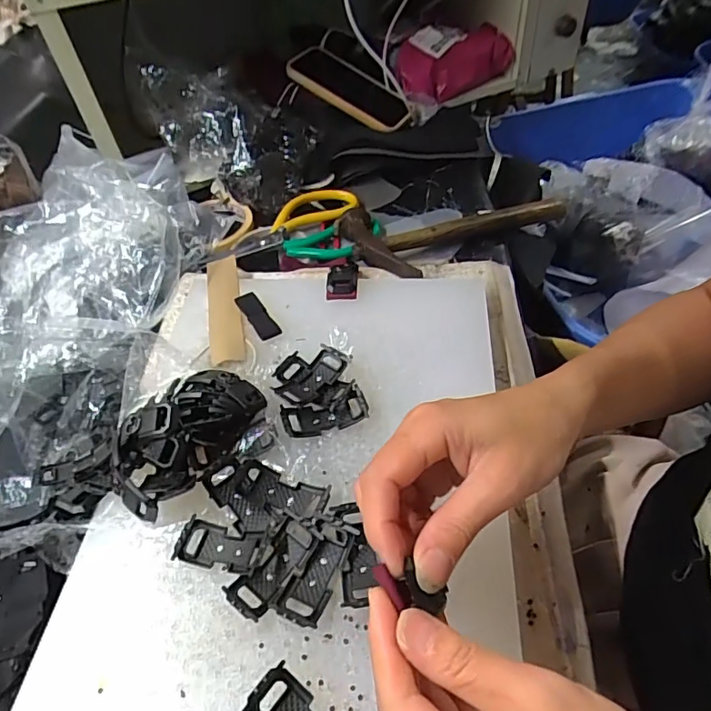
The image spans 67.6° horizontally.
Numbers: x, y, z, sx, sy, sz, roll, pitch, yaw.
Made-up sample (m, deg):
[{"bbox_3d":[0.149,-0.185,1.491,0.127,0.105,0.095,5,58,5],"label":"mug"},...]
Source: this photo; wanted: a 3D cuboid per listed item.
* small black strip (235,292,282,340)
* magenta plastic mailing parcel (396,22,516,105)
[{"bbox_3d":[-0.081,-0.033,0.438,0.018,0.009,0.057,-27,53,-17],"label":"small black strip"},{"bbox_3d":[0.132,-0.405,0.723,0.166,0.065,0.067,-29,53,-18],"label":"magenta plastic mailing parcel"}]

